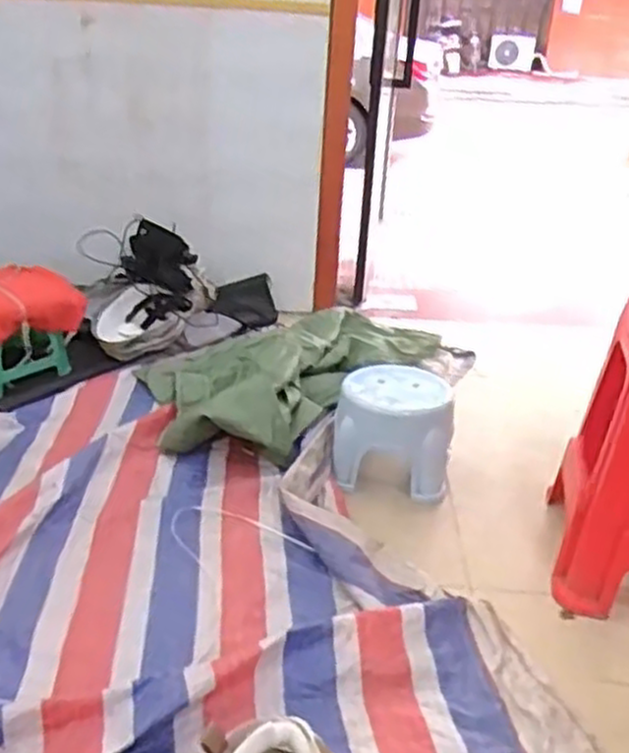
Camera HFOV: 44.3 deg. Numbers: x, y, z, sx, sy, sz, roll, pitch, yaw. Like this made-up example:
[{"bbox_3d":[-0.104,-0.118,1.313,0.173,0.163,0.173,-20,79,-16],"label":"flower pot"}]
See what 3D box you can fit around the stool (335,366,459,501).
[{"bbox_3d":[0.173,0.113,1.667,0.244,0.204,0.226,8,25,11],"label":"stool"}]

